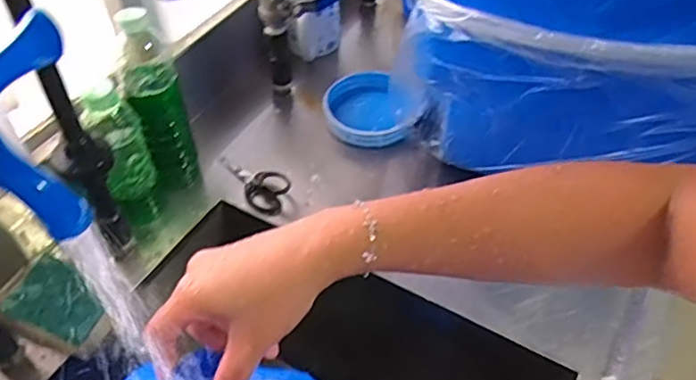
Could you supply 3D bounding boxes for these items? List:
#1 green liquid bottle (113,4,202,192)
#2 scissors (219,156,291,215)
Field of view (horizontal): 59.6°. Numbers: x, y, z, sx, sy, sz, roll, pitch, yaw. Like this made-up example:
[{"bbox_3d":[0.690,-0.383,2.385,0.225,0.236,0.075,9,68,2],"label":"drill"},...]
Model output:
[{"bbox_3d":[-0.210,-0.095,0.676,0.056,0.194,0.077,-17,49,-13],"label":"green liquid bottle"},{"bbox_3d":[-0.119,-0.007,0.723,0.098,0.016,0.051,22,73,19],"label":"scissors"}]

